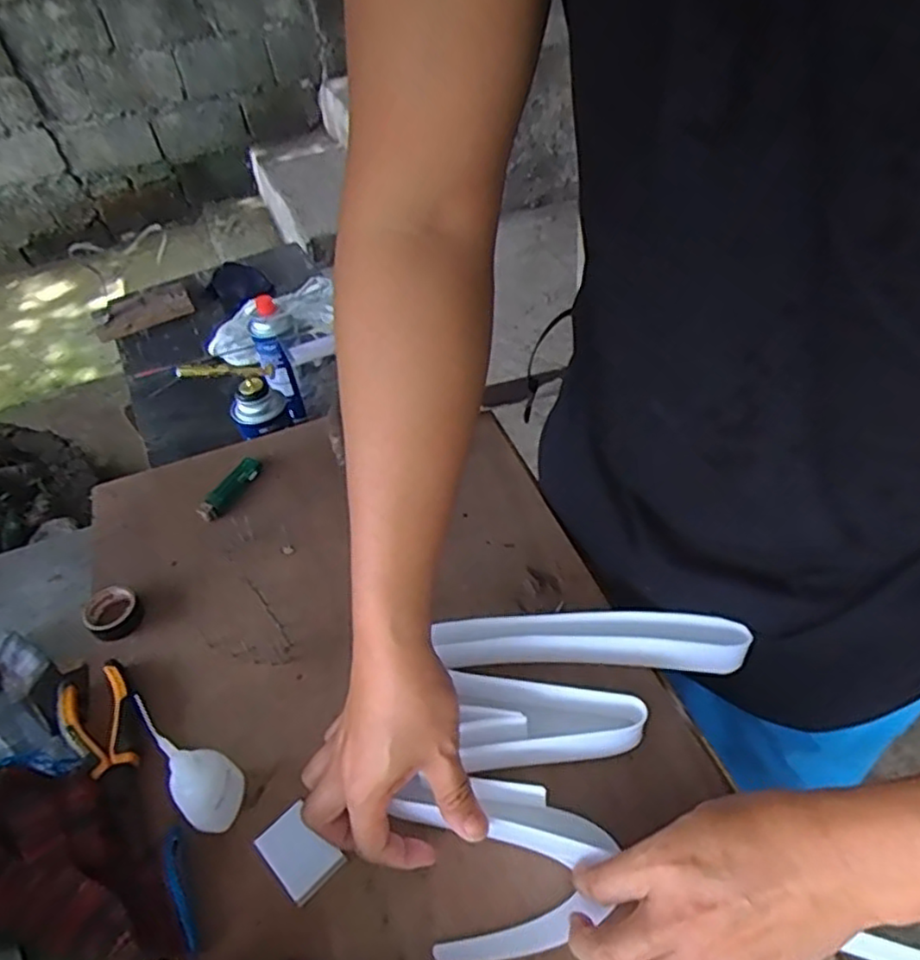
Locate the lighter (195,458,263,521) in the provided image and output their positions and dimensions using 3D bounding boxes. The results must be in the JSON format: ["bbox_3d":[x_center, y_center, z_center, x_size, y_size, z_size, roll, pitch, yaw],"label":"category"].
[{"bbox_3d":[-0.231,0.005,0.672,0.025,0.013,0.080,17,53,21],"label":"lighter"}]

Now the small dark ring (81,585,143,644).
[{"bbox_3d":[-0.299,0.114,0.578,0.044,0.015,0.050,-33,53,-21],"label":"small dark ring"}]

